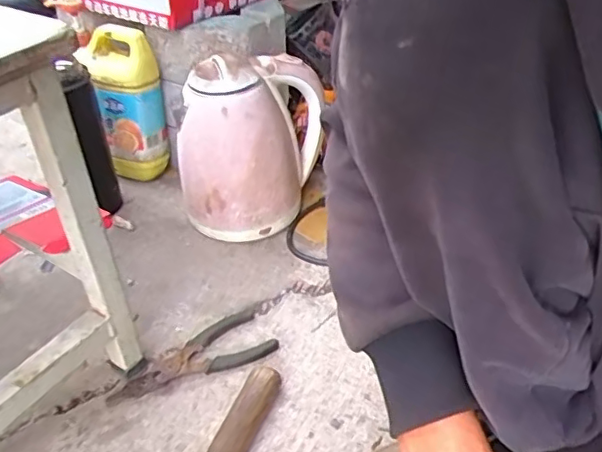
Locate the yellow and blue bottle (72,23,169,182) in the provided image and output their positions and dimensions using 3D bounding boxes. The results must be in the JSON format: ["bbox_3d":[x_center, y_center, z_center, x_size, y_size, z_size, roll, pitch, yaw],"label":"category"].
[{"bbox_3d":[-0.261,-0.184,0.909,0.106,0.232,0.117,-13,15,-11],"label":"yellow and blue bottle"}]

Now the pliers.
[{"bbox_3d":[-0.114,0.142,0.627,0.175,0.014,0.067,-22,42,-28],"label":"pliers"}]

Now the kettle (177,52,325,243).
[{"bbox_3d":[-0.068,-0.106,0.779,0.133,0.214,0.162,19,43,25],"label":"kettle"}]

